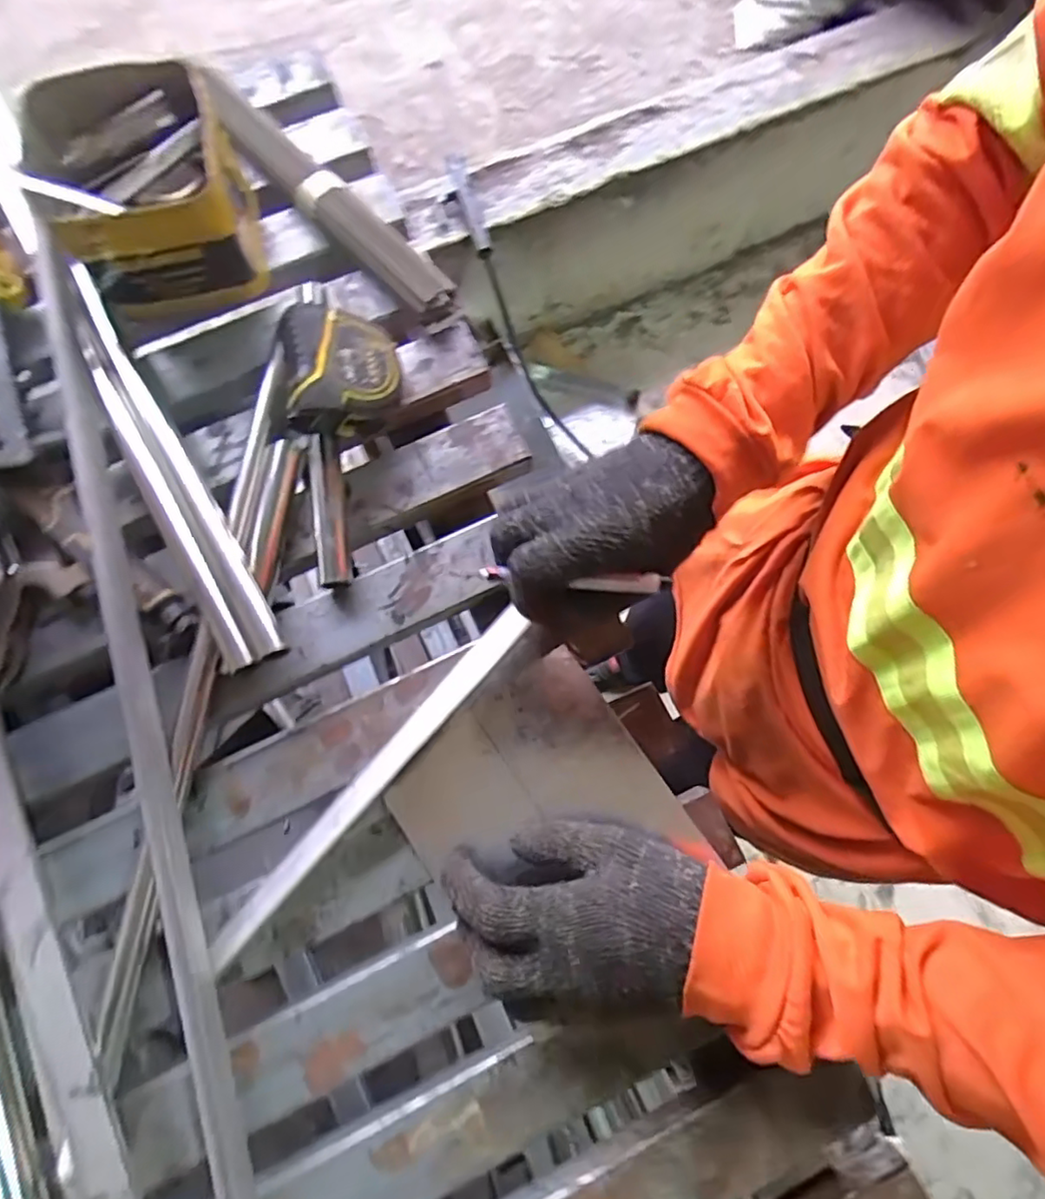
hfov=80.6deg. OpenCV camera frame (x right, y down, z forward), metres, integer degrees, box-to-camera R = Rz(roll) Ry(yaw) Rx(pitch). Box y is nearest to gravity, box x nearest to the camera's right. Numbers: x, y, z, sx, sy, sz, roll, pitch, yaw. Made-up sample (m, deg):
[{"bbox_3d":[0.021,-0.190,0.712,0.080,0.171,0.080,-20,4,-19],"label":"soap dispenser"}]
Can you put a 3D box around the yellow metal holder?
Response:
[{"bbox_3d":[-0.262,-0.280,0.437,0.122,0.090,0.121,-15,78,-5],"label":"yellow metal holder"}]

